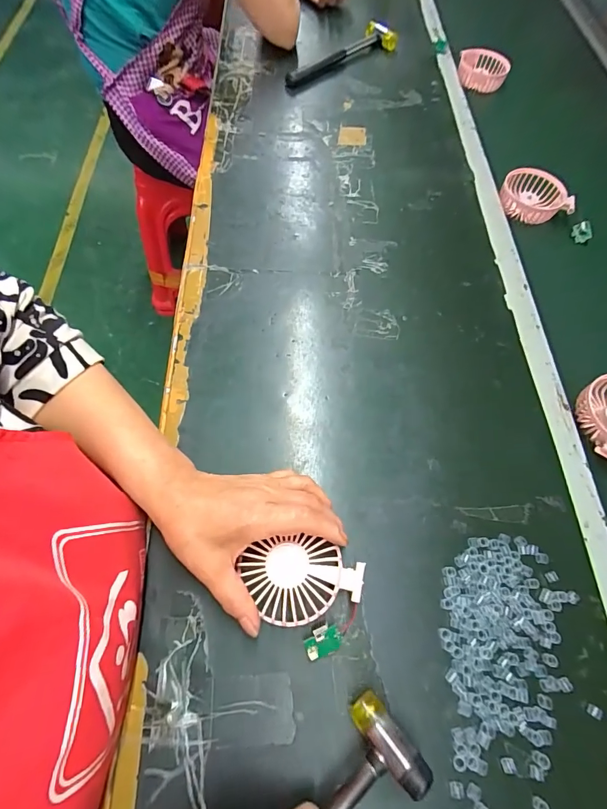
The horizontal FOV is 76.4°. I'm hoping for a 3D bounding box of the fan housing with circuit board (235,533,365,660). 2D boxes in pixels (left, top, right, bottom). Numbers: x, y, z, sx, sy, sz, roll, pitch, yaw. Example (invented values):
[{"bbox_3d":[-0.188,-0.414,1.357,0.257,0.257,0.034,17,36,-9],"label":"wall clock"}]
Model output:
[{"bbox_3d":[-0.003,0.149,0.317,0.098,0.041,0.078,22,67,8],"label":"fan housing with circuit board"}]

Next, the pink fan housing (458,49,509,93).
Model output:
[{"bbox_3d":[0.341,-0.640,0.732,0.093,0.045,0.073,17,66,6],"label":"pink fan housing"}]

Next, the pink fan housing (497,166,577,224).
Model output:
[{"bbox_3d":[0.344,-0.311,0.577,0.090,0.032,0.083,1,65,-2],"label":"pink fan housing"}]

